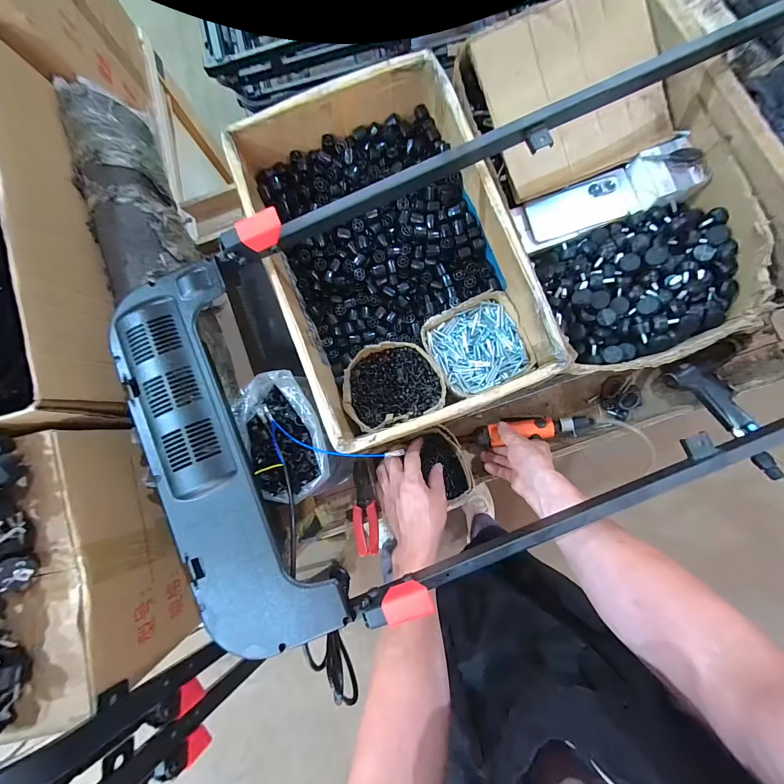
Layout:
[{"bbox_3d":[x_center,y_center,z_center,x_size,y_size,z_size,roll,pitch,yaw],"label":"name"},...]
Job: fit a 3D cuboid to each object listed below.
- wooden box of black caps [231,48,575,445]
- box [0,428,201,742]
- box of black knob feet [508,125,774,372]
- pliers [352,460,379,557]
[{"bbox_3d":[0.005,-0.207,0.553,0.355,0.149,0.525,-22,85,2],"label":"wooden box of black caps"},{"bbox_3d":[-0.623,0.271,0.439,0.559,0.191,0.349,-16,85,3],"label":"box"},{"bbox_3d":[0.388,-0.213,0.533,0.300,0.101,0.327,-13,85,3],"label":"box of black knob feet"},{"bbox_3d":[-0.051,0.213,0.636,0.043,0.018,0.164,-8,66,3],"label":"pliers"}]

